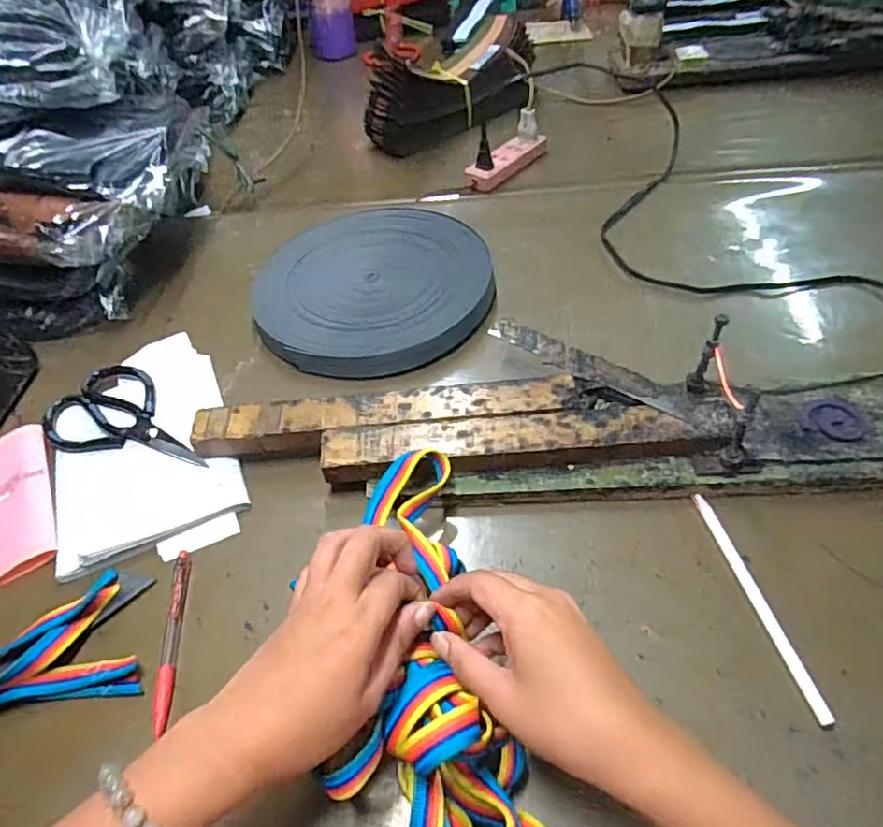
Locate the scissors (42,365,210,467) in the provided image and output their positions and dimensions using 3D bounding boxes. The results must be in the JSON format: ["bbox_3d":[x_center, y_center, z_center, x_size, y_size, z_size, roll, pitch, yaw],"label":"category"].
[{"bbox_3d":[-0.289,0.014,0.546,0.179,0.011,0.097,30,60,24],"label":"scissors"}]

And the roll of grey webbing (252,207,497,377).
[{"bbox_3d":[-0.072,-0.140,0.650,0.246,0.031,0.249,-2,52,3],"label":"roll of grey webbing"}]

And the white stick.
[{"bbox_3d":[0.217,0.125,0.410,0.011,0.008,0.163,-11,52,-3],"label":"white stick"}]

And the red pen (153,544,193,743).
[{"bbox_3d":[-0.191,0.157,0.423,0.013,0.007,0.126,-10,52,-3],"label":"red pen"}]

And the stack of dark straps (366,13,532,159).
[{"bbox_3d":[0.022,-0.515,0.924,0.288,0.124,0.115,-36,54,-23],"label":"stack of dark straps"}]

